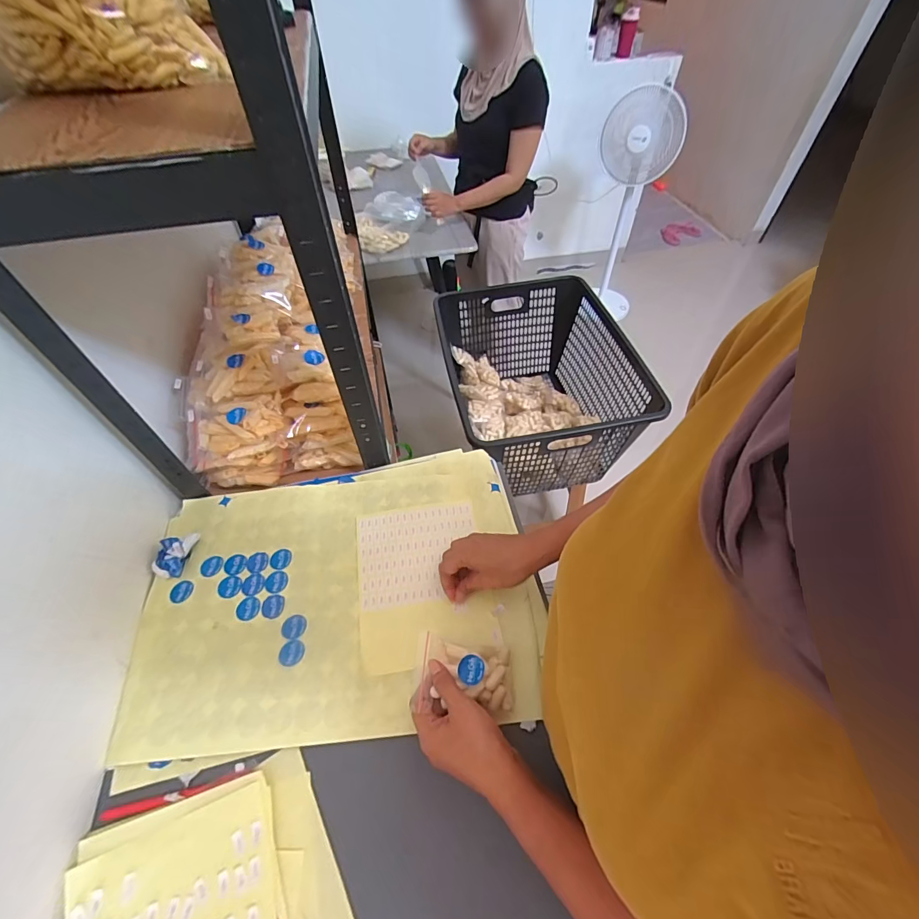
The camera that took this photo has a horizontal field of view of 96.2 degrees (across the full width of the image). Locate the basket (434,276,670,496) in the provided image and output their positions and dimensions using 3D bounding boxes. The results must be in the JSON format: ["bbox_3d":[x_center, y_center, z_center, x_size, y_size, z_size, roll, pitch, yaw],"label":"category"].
[{"bbox_3d":[0.182,-0.183,1.073,0.413,0.282,0.538,-8,52,-5],"label":"basket"}]

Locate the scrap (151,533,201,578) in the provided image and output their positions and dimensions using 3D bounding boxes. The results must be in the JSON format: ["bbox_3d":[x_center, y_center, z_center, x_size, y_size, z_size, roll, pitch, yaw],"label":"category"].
[{"bbox_3d":[-0.375,0.124,0.543,0.041,0.023,0.060,15,54,13],"label":"scrap"}]

